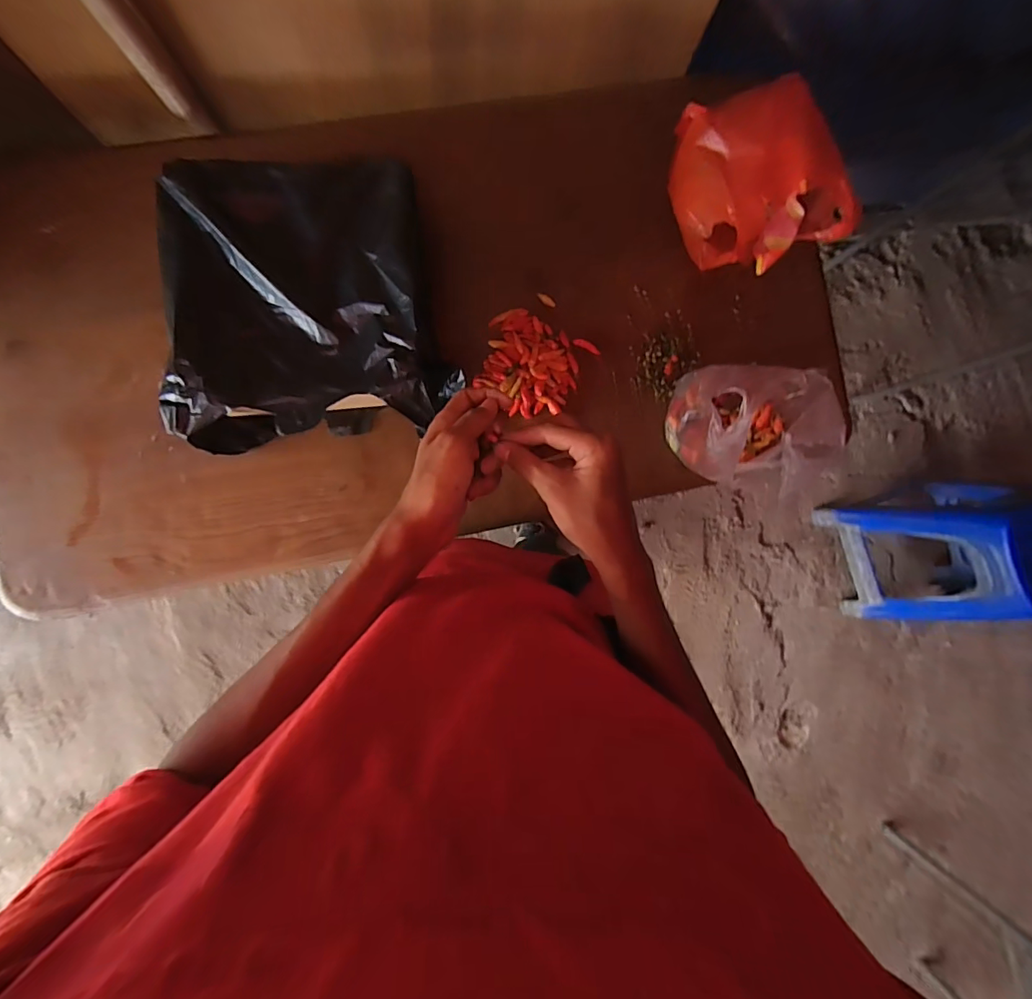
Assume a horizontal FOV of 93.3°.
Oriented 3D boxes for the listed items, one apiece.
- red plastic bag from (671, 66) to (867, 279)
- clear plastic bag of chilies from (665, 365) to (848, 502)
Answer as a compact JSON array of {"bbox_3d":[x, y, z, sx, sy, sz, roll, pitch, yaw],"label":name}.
[{"bbox_3d":[0.318,-0.426,0.660,0.199,0.133,0.228,-22,90,-6],"label":"red plastic bag"},{"bbox_3d":[0.302,-0.088,0.620,0.163,0.179,0.136,16,86,-5],"label":"clear plastic bag of chilies"}]

